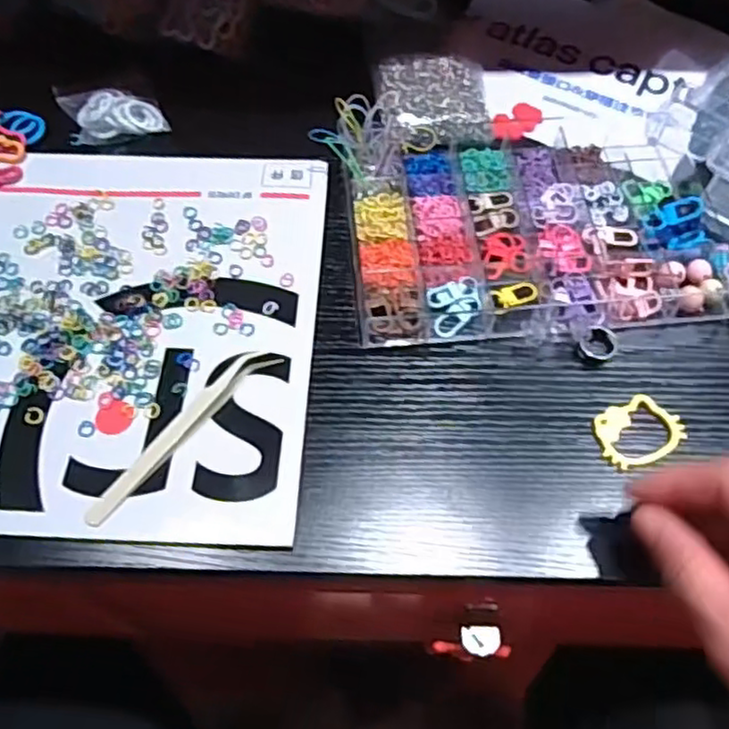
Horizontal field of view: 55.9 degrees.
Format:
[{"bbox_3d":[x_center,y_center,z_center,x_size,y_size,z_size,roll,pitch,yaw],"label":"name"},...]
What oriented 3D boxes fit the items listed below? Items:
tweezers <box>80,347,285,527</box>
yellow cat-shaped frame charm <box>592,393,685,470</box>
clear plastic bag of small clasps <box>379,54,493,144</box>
[{"bbox_3d":[-0.093,0.032,0.346,0.018,0.005,0.117,38,69,18],"label":"tweezers"},{"bbox_3d":[0.140,0.034,0.350,0.044,0.004,0.033,-20,64,-10],"label":"yellow cat-shaped frame charm"},{"bbox_3d":[0.047,-0.178,0.457,0.070,0.014,0.080,-3,63,-1],"label":"clear plastic bag of small clasps"}]

